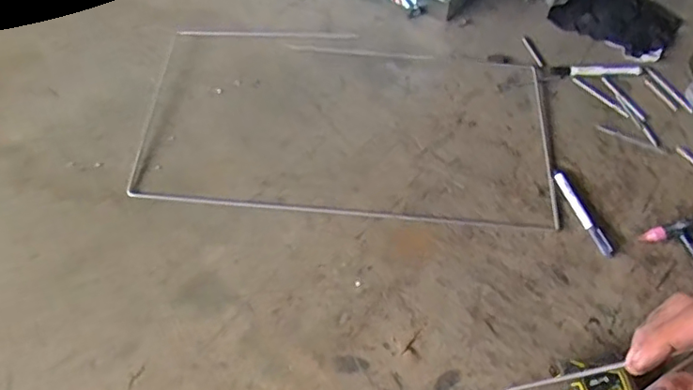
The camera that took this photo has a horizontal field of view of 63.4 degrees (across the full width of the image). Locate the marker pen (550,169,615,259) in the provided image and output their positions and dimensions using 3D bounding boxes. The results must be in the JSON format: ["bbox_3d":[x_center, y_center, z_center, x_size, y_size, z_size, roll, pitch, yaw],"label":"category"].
[{"bbox_3d":[0.305,0.021,0.727,0.019,0.010,0.134,-16,60,-13],"label":"marker pen"}]

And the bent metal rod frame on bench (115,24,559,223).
[{"bbox_3d":[0.010,-0.113,0.788,0.561,0.018,0.324,3,57,-1],"label":"bent metal rod frame on bench"}]

